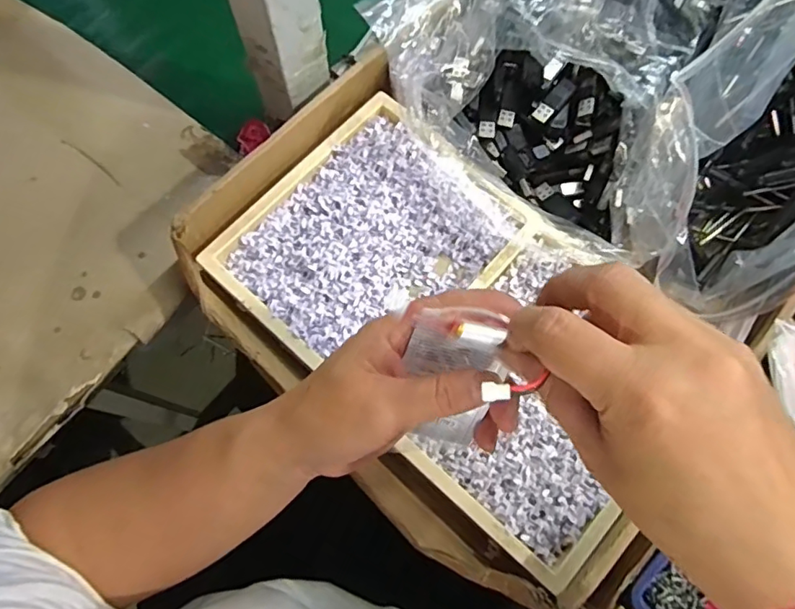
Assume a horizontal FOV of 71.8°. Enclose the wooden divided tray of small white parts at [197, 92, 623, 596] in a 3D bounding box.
[{"bbox_3d":[0.036,0.008,0.390,0.319,0.031,0.185,42,78,12],"label":"wooden divided tray of small white parts"}]

